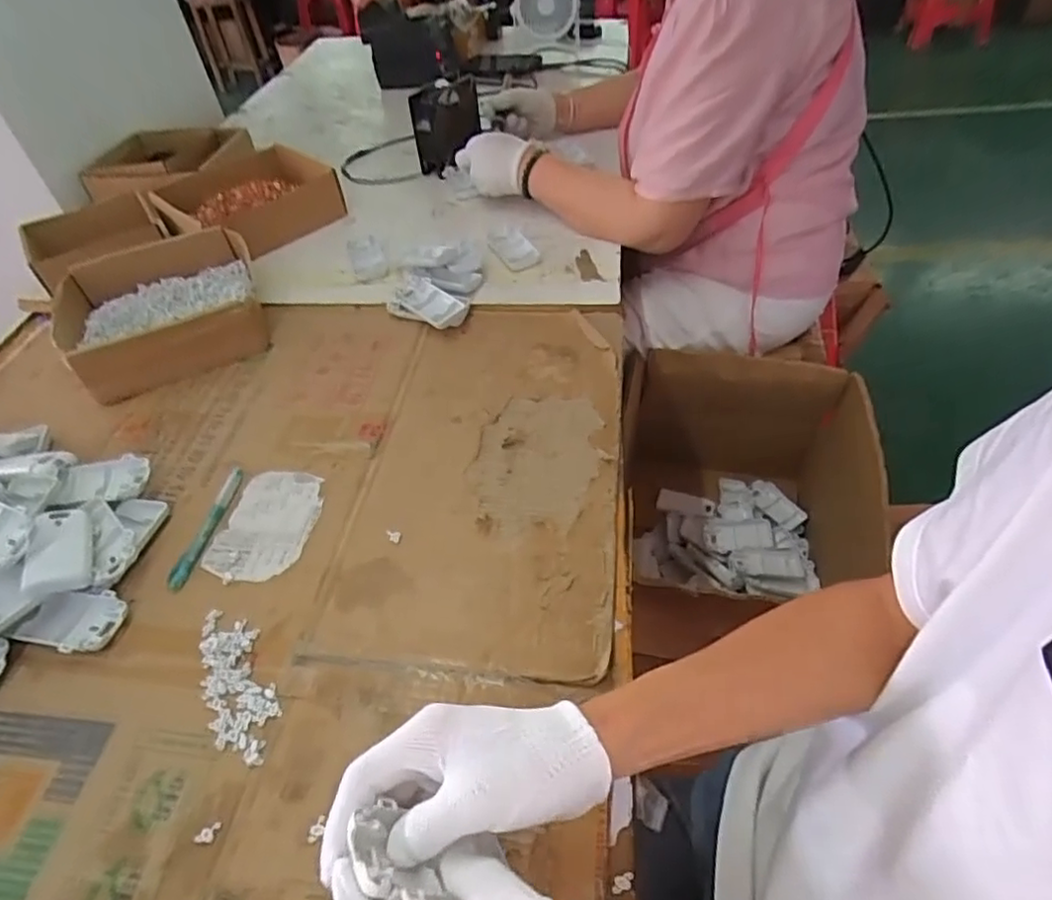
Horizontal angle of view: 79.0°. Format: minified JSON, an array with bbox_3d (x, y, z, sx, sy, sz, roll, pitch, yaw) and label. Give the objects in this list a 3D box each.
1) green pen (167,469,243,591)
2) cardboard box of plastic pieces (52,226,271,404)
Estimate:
[{"bbox_3d":[-0.284,0.068,0.570,0.012,0.010,0.126,3,47,9],"label":"green pen"},{"bbox_3d":[-0.432,-0.168,0.761,0.211,0.066,0.195,-21,48,-13],"label":"cardboard box of plastic pieces"}]

